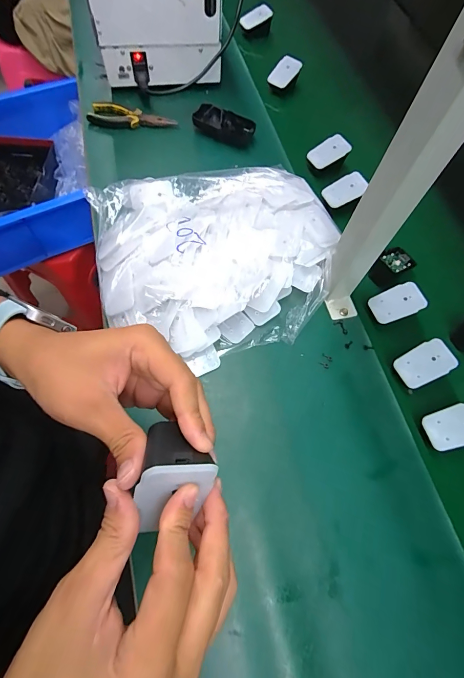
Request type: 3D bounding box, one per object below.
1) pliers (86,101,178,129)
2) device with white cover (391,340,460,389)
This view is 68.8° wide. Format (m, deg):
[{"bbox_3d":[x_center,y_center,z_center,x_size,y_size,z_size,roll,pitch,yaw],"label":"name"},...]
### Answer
[{"bbox_3d":[-0.181,-0.398,0.614,0.152,0.010,0.048,11,82,0],"label":"pliers"},{"bbox_3d":[0.247,0.032,0.436,0.069,0.016,0.046,-31,74,6],"label":"device with white cover"}]

